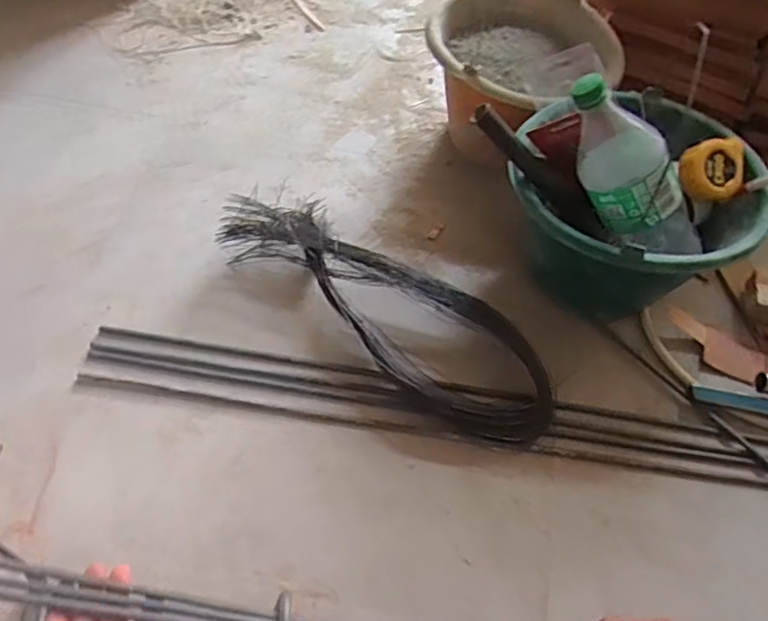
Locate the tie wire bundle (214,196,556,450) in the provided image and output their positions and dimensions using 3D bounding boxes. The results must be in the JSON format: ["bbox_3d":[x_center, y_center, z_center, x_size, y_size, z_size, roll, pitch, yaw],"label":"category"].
[{"bbox_3d":[0.001,-0.003,0.700,0.443,0.068,0.128,37,64,18],"label":"tie wire bundle"}]

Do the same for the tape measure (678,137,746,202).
[{"bbox_3d":[0.363,-0.155,0.657,0.060,0.036,0.069,-1,92,5],"label":"tape measure"}]

